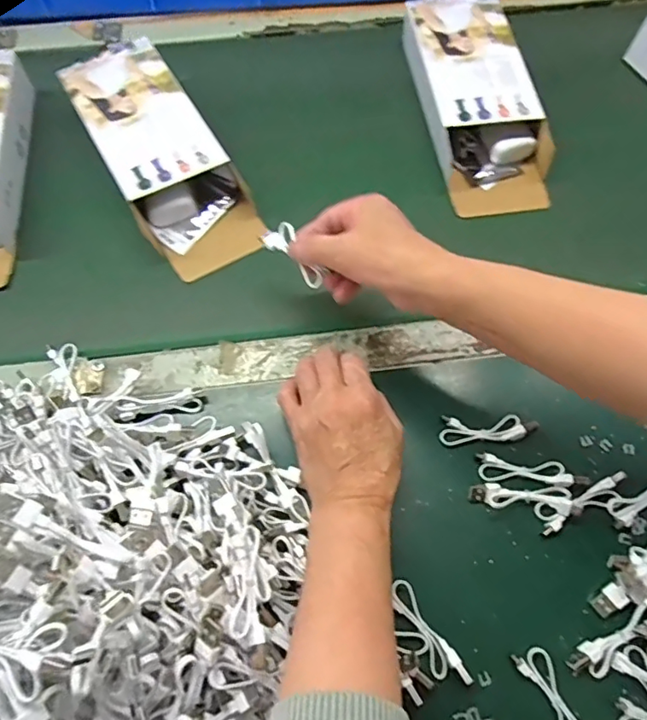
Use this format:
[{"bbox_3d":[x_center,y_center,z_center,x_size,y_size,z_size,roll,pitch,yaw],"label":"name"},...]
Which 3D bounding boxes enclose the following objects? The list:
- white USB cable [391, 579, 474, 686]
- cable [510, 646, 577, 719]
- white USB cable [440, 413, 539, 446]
[{"bbox_3d":[0.071,0.185,0.358,0.019,0.012,0.073,-28,69,-11],"label":"white USB cable"},{"bbox_3d":[0.153,0.227,0.342,0.022,0.009,0.076,-26,68,-10],"label":"cable"},{"bbox_3d":[0.129,0.054,0.416,0.072,0.019,0.022,-3,66,-1],"label":"white USB cable"}]

